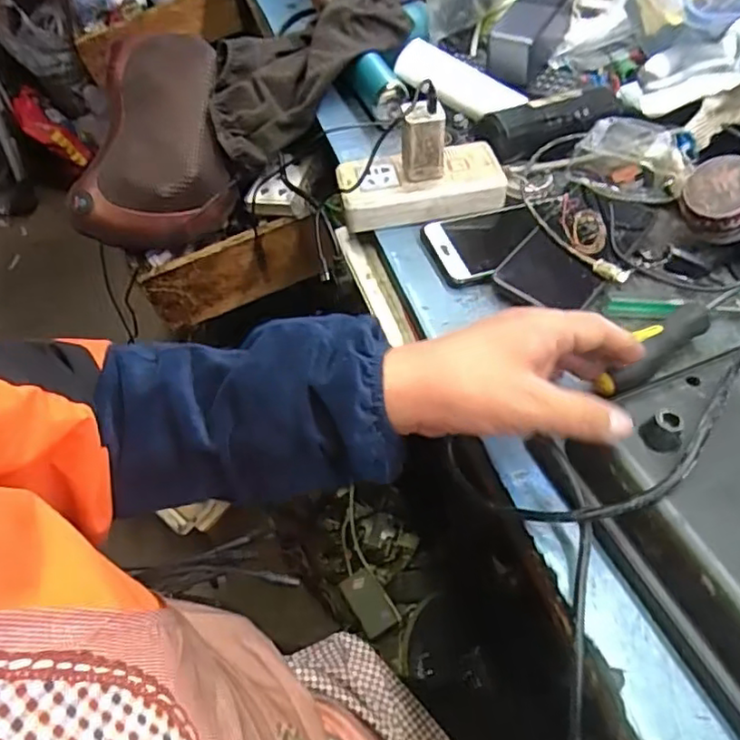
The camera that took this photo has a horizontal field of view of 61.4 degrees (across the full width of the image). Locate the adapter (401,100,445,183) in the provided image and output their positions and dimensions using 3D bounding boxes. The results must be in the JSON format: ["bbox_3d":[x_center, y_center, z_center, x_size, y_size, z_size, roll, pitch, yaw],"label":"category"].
[{"bbox_3d":[0.046,-0.198,0.543,0.037,0.070,0.023,-1,51,-2],"label":"adapter"}]

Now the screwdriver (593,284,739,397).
[{"bbox_3d":[0.250,-0.041,0.478,0.224,0.025,0.025,-31,58,-22],"label":"screwdriver"}]

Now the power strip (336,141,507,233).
[{"bbox_3d":[0.046,-0.171,0.576,0.149,0.038,0.069,-9,52,-8],"label":"power strip"}]

